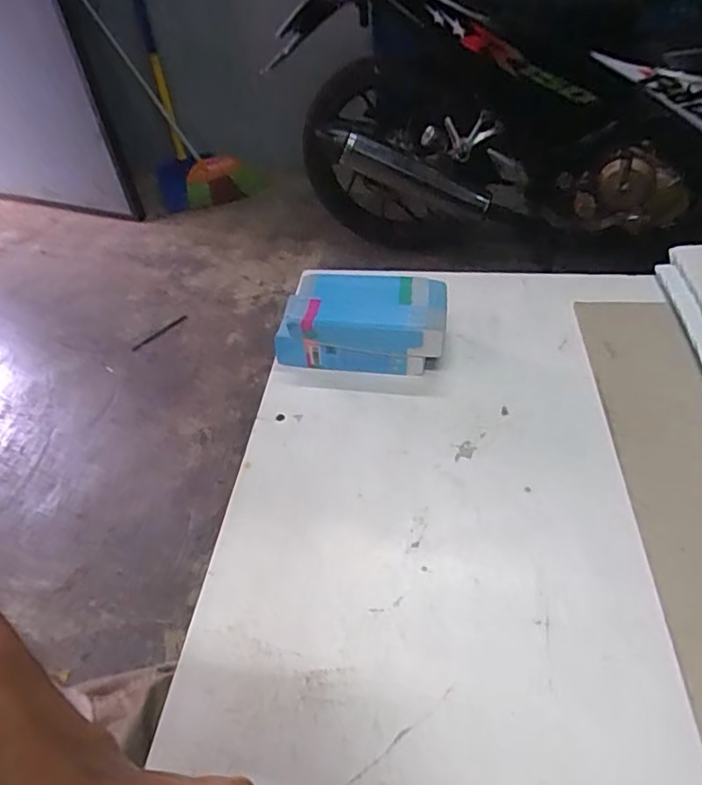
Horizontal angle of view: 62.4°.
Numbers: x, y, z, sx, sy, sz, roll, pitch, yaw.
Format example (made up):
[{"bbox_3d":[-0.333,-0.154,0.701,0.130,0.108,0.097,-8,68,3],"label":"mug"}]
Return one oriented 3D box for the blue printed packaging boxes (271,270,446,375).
[{"bbox_3d":[0.011,-0.073,0.586,0.164,0.063,0.093,5,47,9],"label":"blue printed packaging boxes"}]

